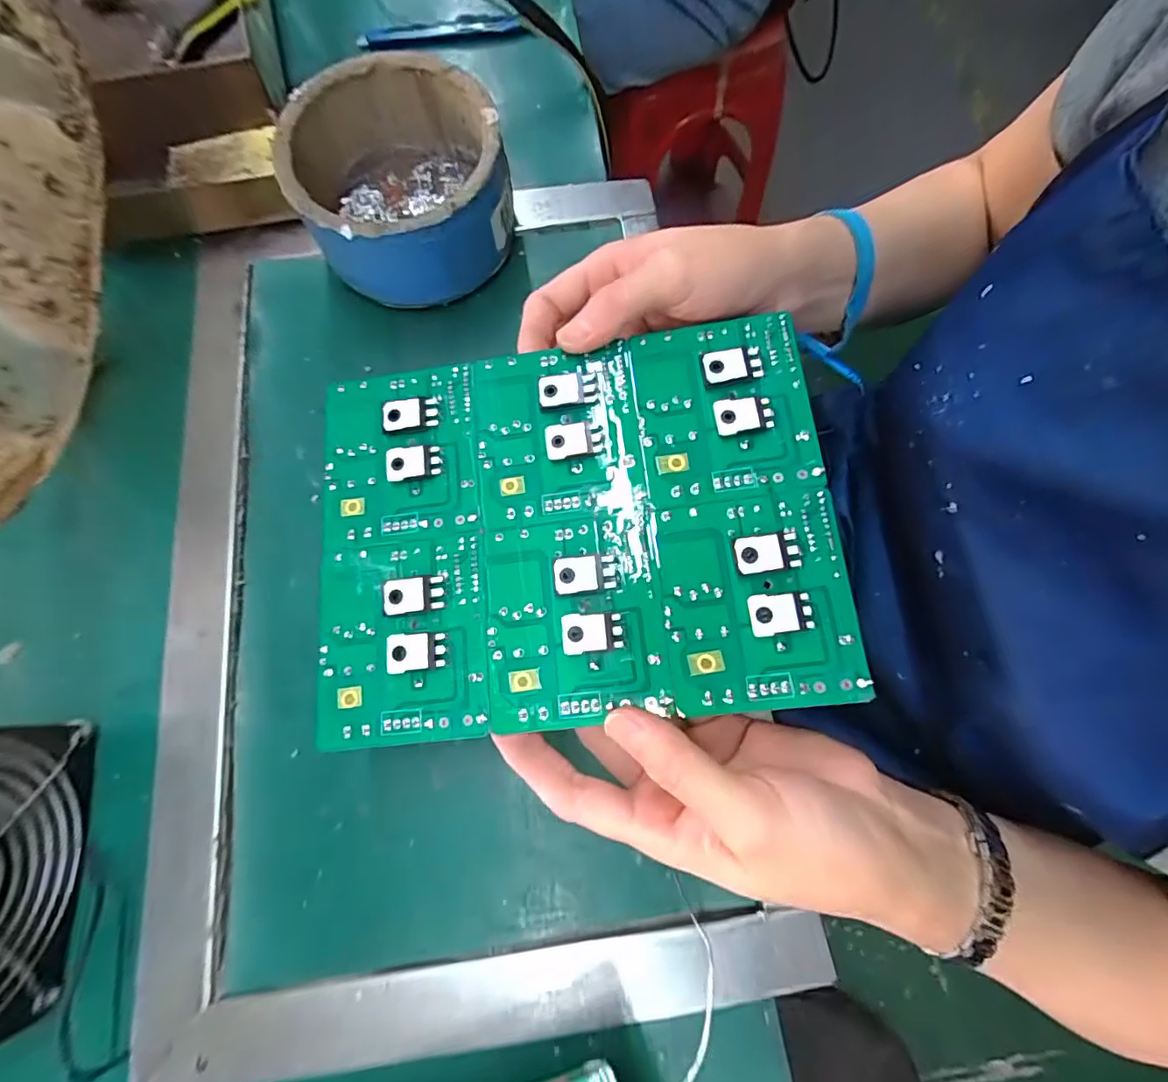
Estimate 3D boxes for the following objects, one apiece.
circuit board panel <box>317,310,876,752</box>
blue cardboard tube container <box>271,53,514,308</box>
[{"bbox_3d":[-0.008,-0.008,0.229,0.213,0.006,0.161,-7,75,6],"label":"circuit board panel"},{"bbox_3d":[-0.107,-0.208,0.322,0.115,0.069,0.119,0,73,1],"label":"blue cardboard tube container"}]

